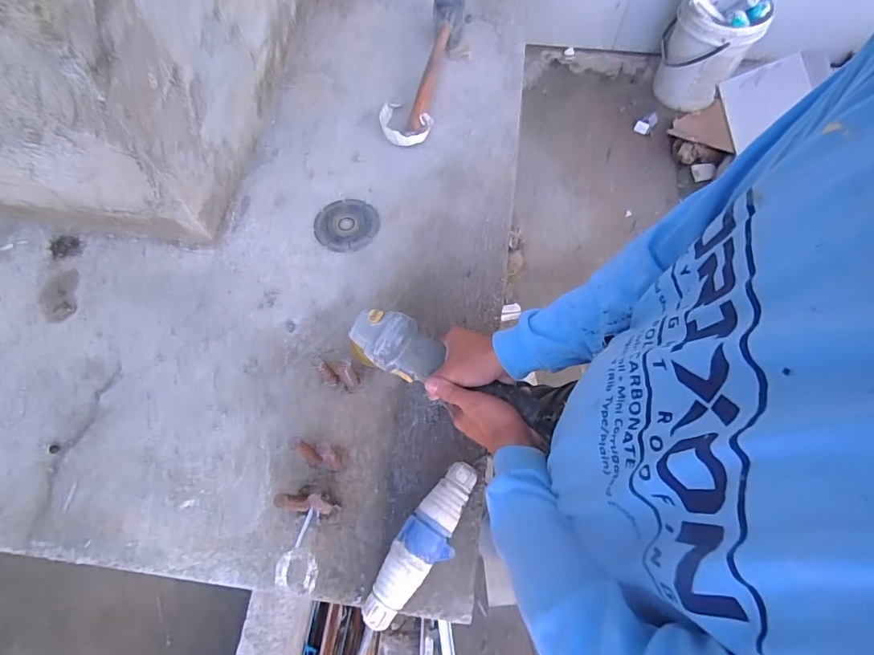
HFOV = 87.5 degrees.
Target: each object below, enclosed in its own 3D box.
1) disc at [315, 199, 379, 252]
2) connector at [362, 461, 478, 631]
[{"bbox_3d":[-0.150,-0.171,0.754,0.100,0.010,0.107,0,65,1],"label":"disc"},{"bbox_3d":[-0.014,0.255,0.541,0.063,0.048,0.201,32,70,15],"label":"connector"}]

